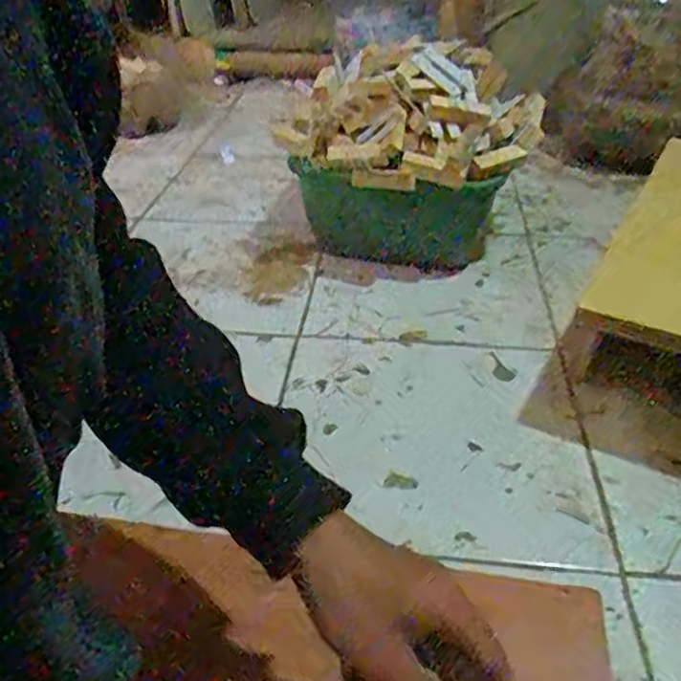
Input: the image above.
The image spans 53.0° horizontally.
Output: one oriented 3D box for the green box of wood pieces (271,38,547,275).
[{"bbox_3d":[0.102,-0.244,0.931,0.295,0.254,0.243,23,40,29],"label":"green box of wood pieces"}]

